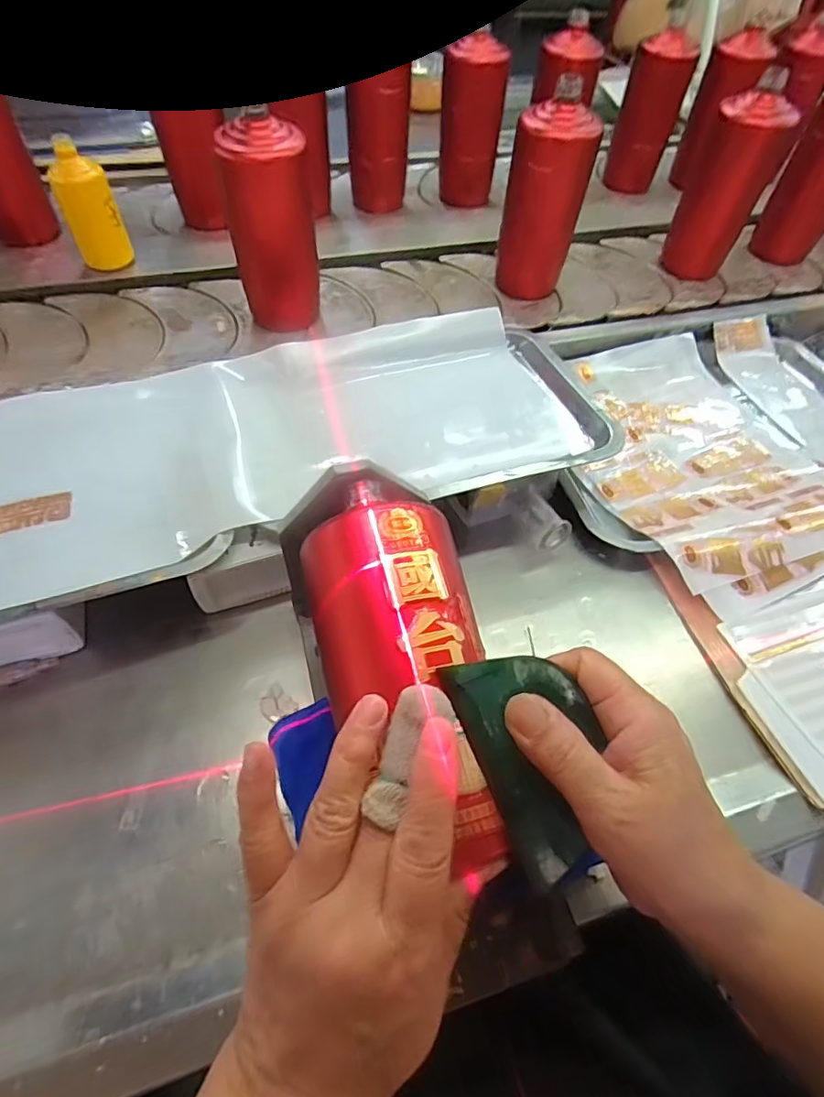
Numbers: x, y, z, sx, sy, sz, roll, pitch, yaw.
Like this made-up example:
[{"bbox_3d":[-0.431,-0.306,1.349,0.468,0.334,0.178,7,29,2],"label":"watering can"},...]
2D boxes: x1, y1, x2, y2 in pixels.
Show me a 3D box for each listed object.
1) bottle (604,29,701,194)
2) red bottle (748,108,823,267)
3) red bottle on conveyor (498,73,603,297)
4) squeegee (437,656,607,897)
[{"bbox_3d":[0.333,-0.614,0.766,0.064,0.172,0.064,-17,57,-16],"label":"bottle"},{"bbox_3d":[0.495,-0.447,0.650,0.080,0.173,0.062,29,57,16],"label":"red bottle"},{"bbox_3d":[0.141,-0.369,0.576,0.063,0.180,0.062,-26,60,-21],"label":"red bottle on conveyor"},{"bbox_3d":[0.056,0.089,0.234,0.055,0.004,0.094,-21,80,-13],"label":"squeegee"}]

